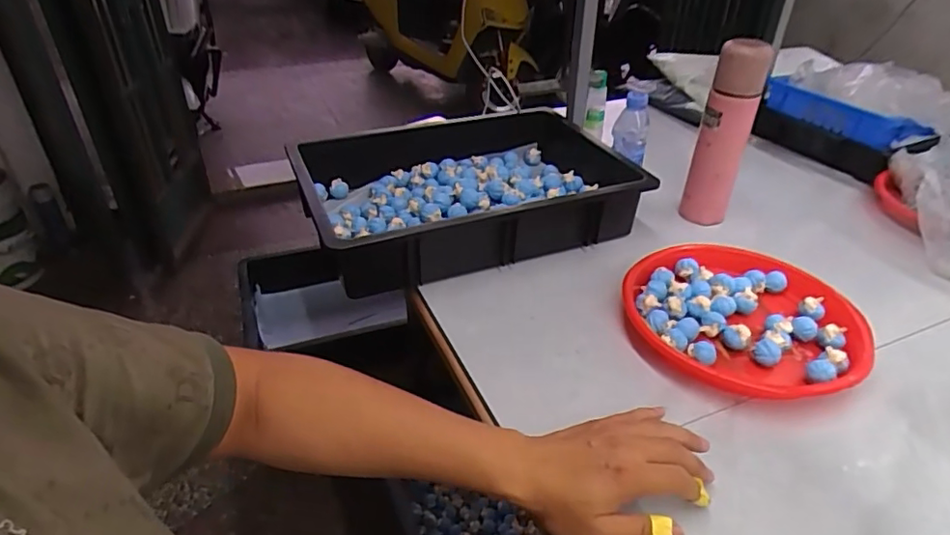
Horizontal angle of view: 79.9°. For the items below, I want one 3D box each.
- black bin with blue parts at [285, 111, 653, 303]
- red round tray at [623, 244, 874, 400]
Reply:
[{"bbox_3d":[-0.001,-0.121,0.847,0.489,0.099,0.337,-14,37,-20],"label":"black bin with blue parts"},{"bbox_3d":[0.299,0.053,0.650,0.234,0.043,0.243,0,35,0],"label":"red round tray"}]

